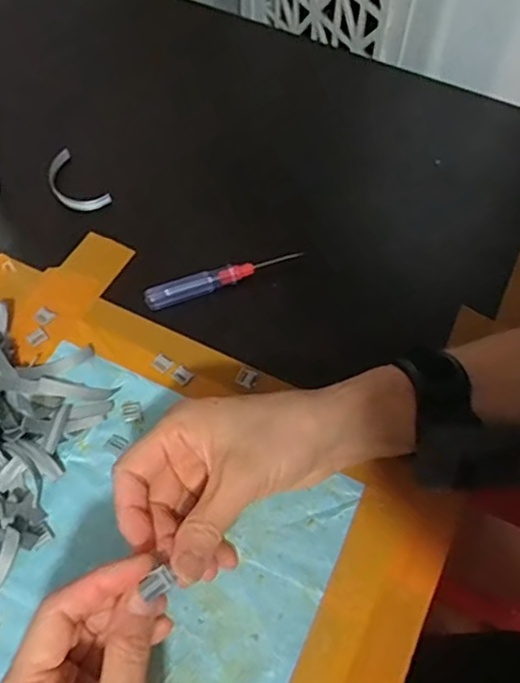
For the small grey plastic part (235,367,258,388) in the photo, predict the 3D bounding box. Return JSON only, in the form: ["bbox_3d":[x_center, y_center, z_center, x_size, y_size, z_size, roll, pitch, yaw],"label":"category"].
[{"bbox_3d":[-0.009,0.025,0.416,0.013,0.004,0.012,22,63,12],"label":"small grey plastic part"}]

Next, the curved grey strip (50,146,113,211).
[{"bbox_3d":[-0.154,-0.129,0.499,0.033,0.012,0.069,-38,67,-19],"label":"curved grey strip"}]

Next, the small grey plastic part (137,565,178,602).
[{"bbox_3d":[-0.049,0.115,0.285,0.016,0.008,0.010,-37,67,-19],"label":"small grey plastic part"}]

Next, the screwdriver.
[{"bbox_3d":[-0.028,-0.047,0.450,0.116,0.016,0.014,-18,62,-10],"label":"screwdriver"}]

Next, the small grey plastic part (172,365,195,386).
[{"bbox_3d":[-0.053,0.022,0.415,0.012,0.004,0.013,36,67,19],"label":"small grey plastic part"}]

